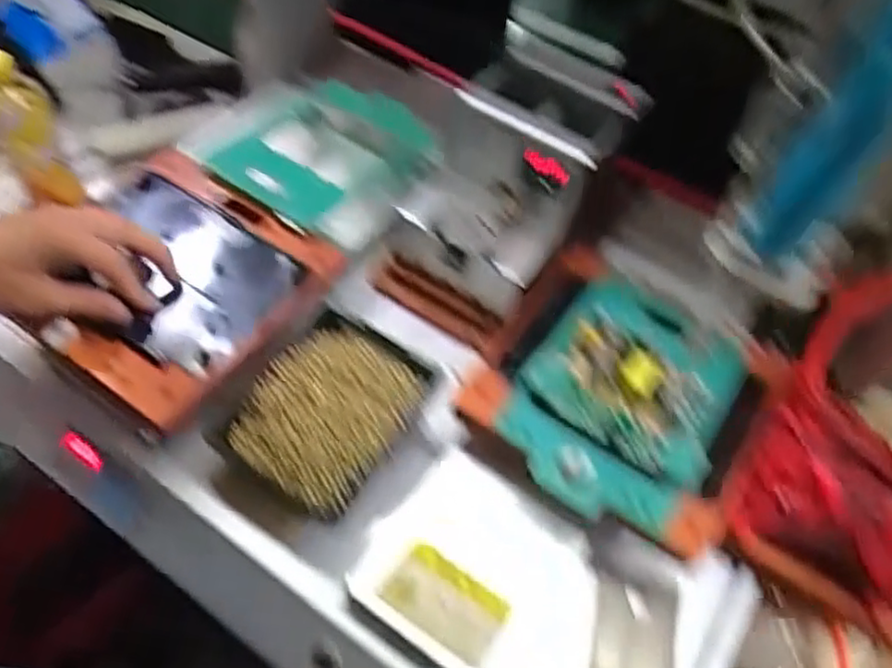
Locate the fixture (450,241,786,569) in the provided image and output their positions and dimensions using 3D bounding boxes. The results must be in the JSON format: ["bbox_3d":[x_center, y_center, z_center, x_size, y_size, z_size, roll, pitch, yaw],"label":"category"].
[{"bbox_3d":[0.133,0.040,0.511,0.191,0.038,0.194,28,55,15],"label":"fixture"}]

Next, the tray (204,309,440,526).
[{"bbox_3d":[-0.086,0.057,0.501,0.111,0.030,0.132,29,56,16],"label":"tray"}]

